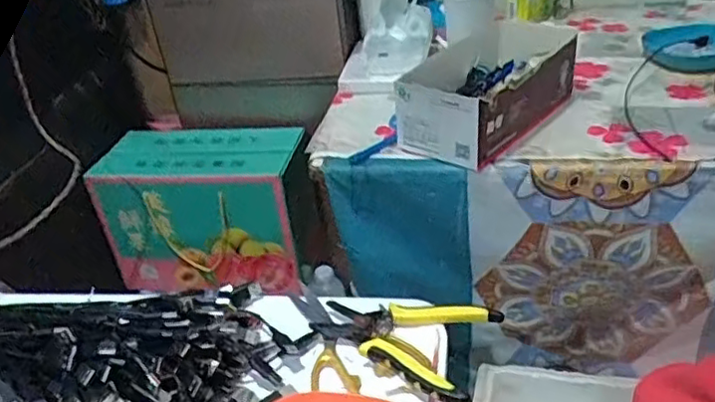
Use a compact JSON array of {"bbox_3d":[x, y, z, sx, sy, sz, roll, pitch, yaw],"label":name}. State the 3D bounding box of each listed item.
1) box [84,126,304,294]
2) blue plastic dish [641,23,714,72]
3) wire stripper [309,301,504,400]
[{"bbox_3d":[-0.246,0.015,1.086,0.318,0.227,0.156,2,34,13],"label":"box"},{"bbox_3d":[0.506,-0.235,0.961,0.145,0.035,0.156,-5,33,3],"label":"blue plastic dish"},{"bbox_3d":[0.041,0.114,0.576,0.151,0.023,0.116,12,38,27],"label":"wire stripper"}]

